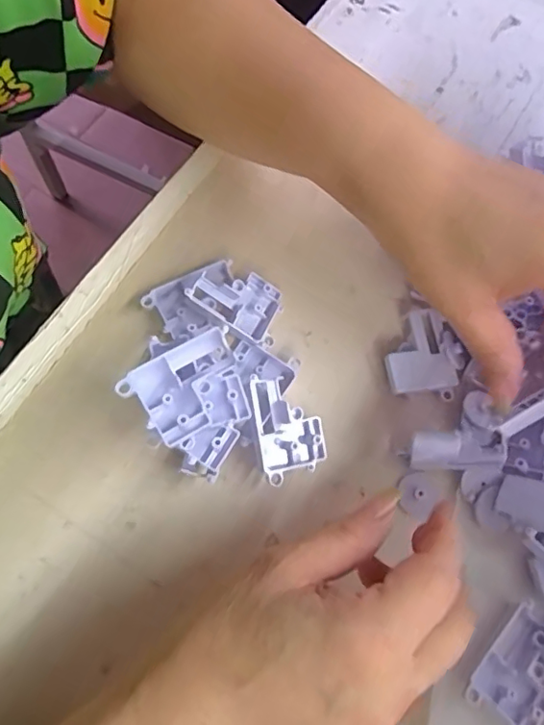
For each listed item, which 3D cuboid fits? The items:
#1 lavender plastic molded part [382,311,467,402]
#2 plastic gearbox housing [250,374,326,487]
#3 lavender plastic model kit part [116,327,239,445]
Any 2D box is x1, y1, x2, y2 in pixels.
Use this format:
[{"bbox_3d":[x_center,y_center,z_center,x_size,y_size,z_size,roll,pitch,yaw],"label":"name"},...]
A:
[{"bbox_3d":[0.082,-0.004,0.298,0.040,0.014,0.045,3,70,0],"label":"lavender plastic molded part"},{"bbox_3d":[0.008,0.033,0.279,0.032,0.019,0.052,-10,71,-5],"label":"plastic gearbox housing"},{"bbox_3d":[-0.036,0.009,0.239,0.050,0.012,0.034,-36,75,-13],"label":"lavender plastic model kit part"}]

